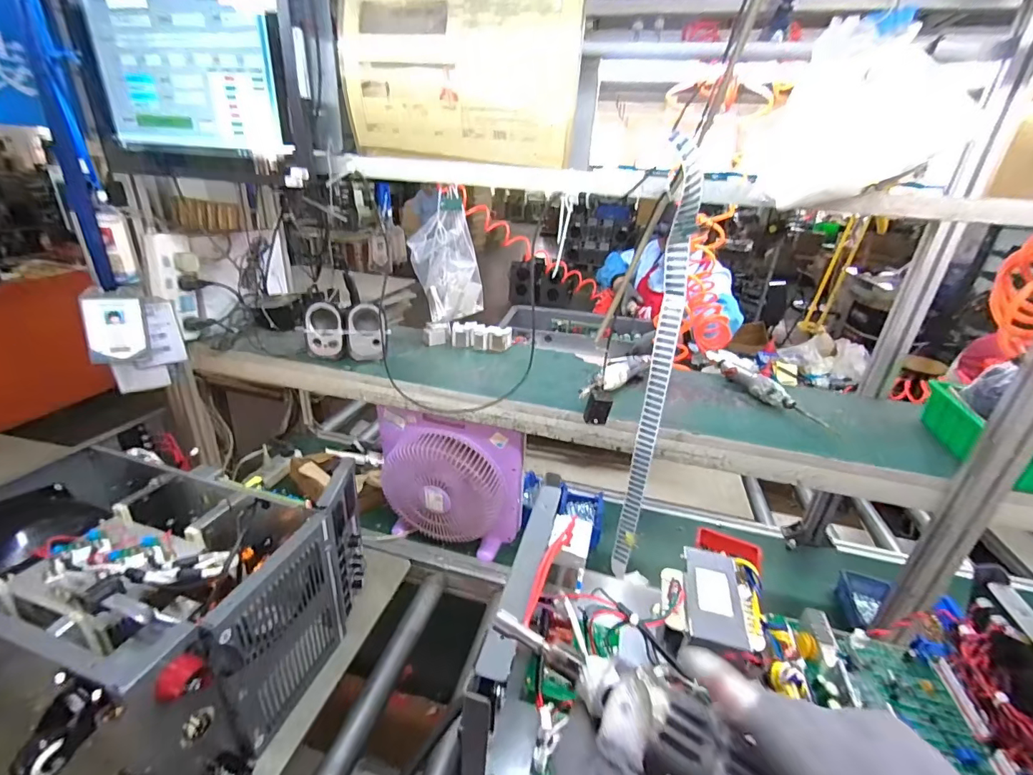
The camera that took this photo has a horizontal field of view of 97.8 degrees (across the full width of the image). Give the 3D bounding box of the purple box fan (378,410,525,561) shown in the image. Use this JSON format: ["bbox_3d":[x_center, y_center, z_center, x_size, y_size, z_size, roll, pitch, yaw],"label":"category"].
[{"bbox_3d":[-0.147,0.205,0.958,0.312,0.309,0.099,11,26,15],"label":"purple box fan"}]

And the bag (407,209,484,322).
[{"bbox_3d":[-0.167,-0.293,1.093,0.178,0.238,0.131,0,26,-7],"label":"bag"}]

